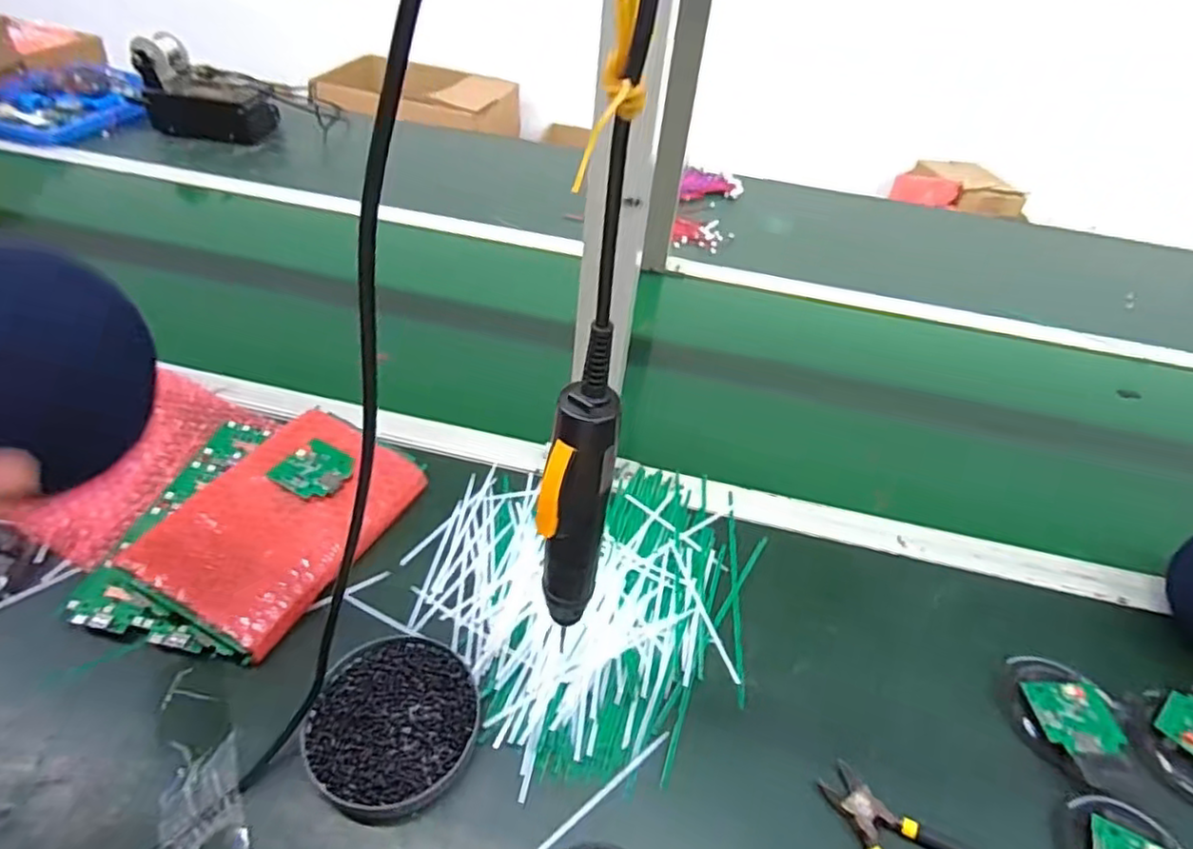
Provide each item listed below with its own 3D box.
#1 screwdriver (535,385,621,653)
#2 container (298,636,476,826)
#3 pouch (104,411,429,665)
[{"bbox_3d":[-0.013,0.062,0.356,0.033,0.189,0.033,11,43,5],"label":"screwdriver"},{"bbox_3d":[-0.139,0.205,0.446,0.110,0.019,0.115,3,43,-3],"label":"container"},{"bbox_3d":[-0.263,0.078,0.545,0.140,0.047,0.201,21,45,15],"label":"pouch"}]

